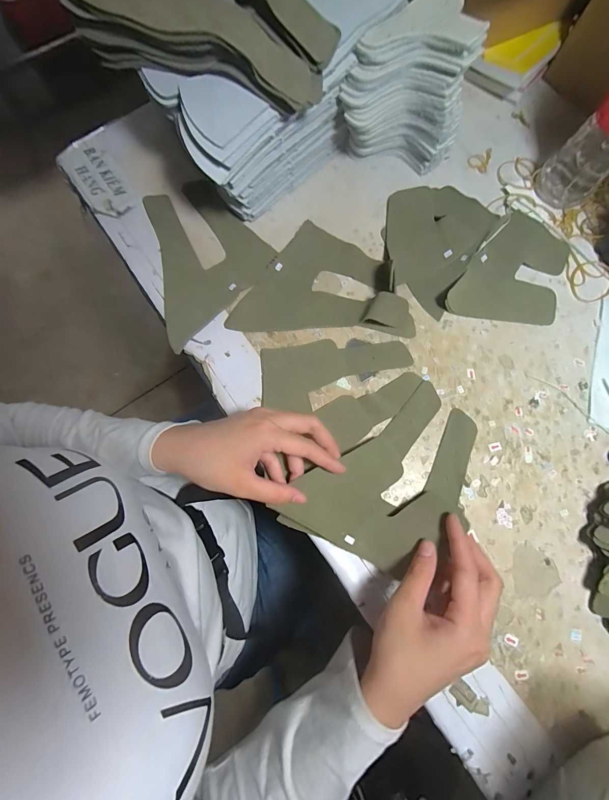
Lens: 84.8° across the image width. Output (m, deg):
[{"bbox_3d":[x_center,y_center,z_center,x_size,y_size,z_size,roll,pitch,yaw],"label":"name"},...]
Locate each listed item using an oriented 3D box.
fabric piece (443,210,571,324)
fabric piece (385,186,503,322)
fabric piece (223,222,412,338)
[{"bbox_3d":[0.219,-0.139,0.352,0.105,0.009,0.130,19,78,5],"label":"fabric piece"},{"bbox_3d":[0.134,-0.178,0.359,0.109,0.016,0.146,32,79,8],"label":"fabric piece"},{"bbox_3d":[0.021,-0.129,0.345,0.180,0.023,0.125,6,77,2],"label":"fabric piece"}]

